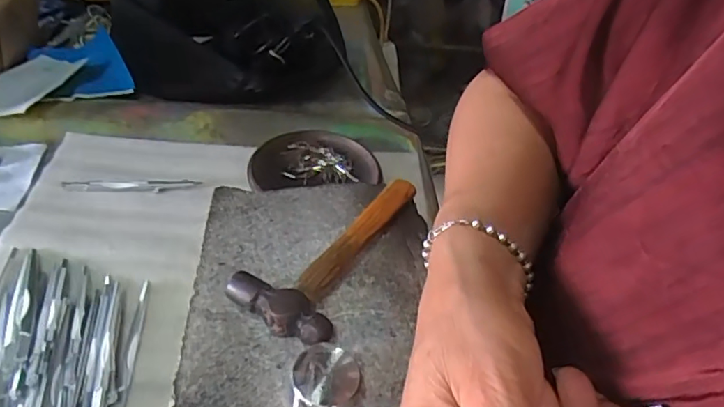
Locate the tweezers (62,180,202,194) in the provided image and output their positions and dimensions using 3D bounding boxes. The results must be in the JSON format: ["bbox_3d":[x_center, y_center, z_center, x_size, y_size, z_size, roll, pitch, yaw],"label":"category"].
[{"bbox_3d":[-0.190,-0.015,0.459,0.105,0.004,0.012,-2,41,-10],"label":"tweezers"}]

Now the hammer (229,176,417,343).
[{"bbox_3d":[-0.020,0.024,0.354,0.062,0.021,0.149,20,42,15],"label":"hammer"}]

